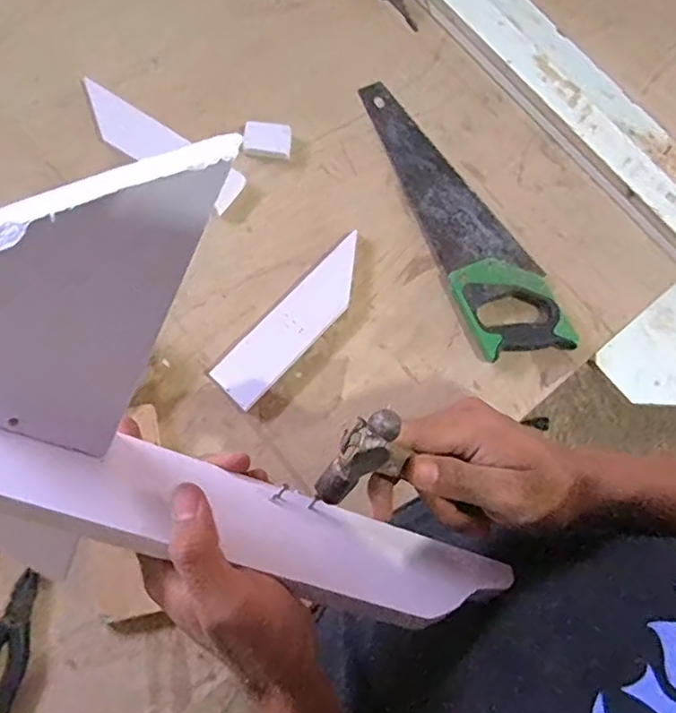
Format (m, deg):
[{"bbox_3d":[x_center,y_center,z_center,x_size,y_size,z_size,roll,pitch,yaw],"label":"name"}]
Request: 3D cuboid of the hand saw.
[{"bbox_3d":[0.156,-0.192,0.758,0.119,0.027,0.426,-25,78,-6],"label":"hand saw"}]

